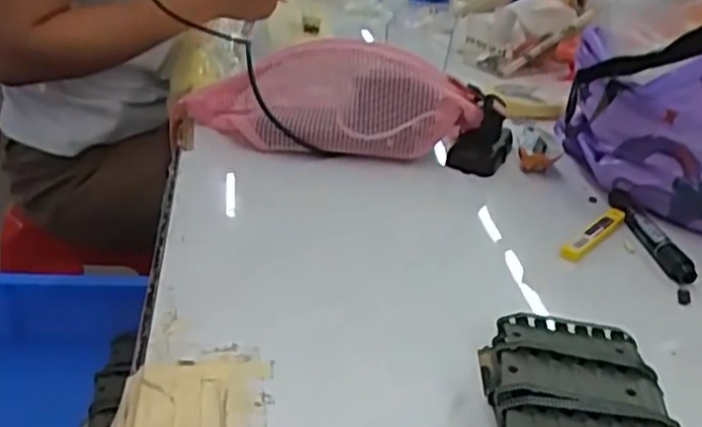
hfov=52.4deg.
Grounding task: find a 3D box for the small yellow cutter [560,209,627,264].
[{"bbox_3d":[0.211,0.018,0.619,0.016,0.011,0.104,27,35,34],"label":"small yellow cutter"}]

